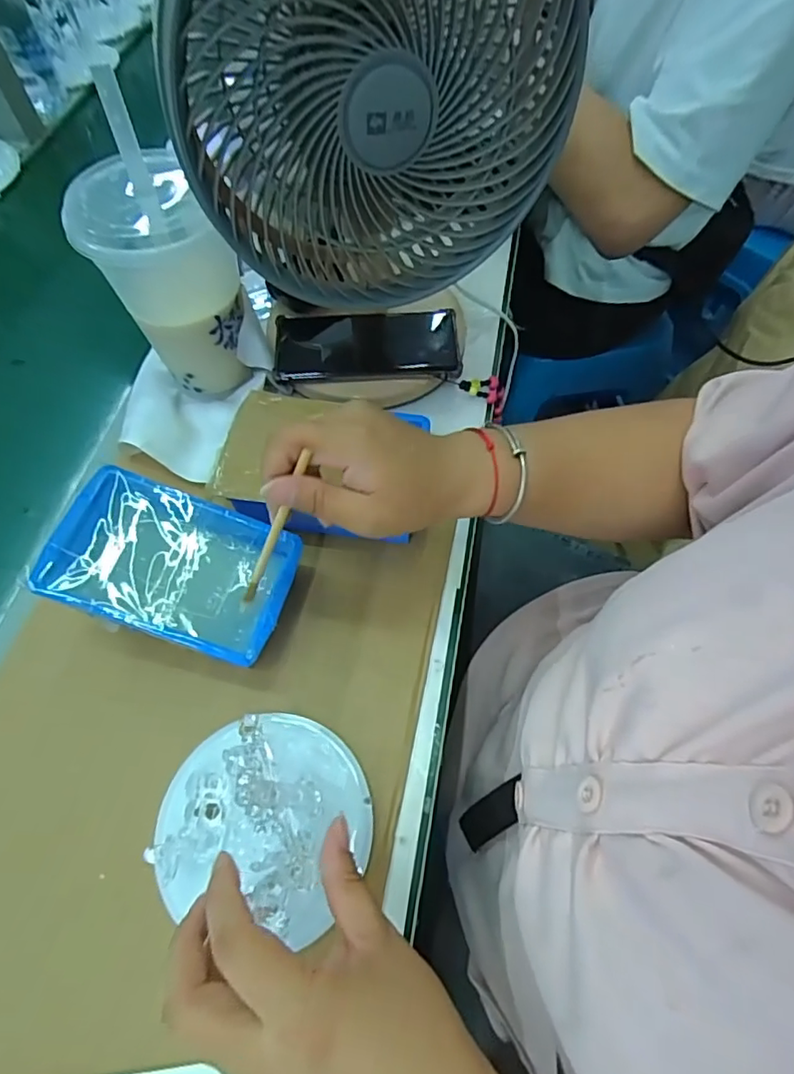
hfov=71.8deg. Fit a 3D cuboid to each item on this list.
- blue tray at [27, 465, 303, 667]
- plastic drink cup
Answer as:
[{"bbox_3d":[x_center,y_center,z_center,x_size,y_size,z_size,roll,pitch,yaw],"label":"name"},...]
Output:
[{"bbox_3d":[-0.150,0.024,0.372,0.149,0.051,0.101,21,62,-8],"label":"blue tray"},{"bbox_3d":[-0.180,-0.207,0.424,0.092,0.212,0.086,-1,62,1],"label":"plastic drink cup"}]

